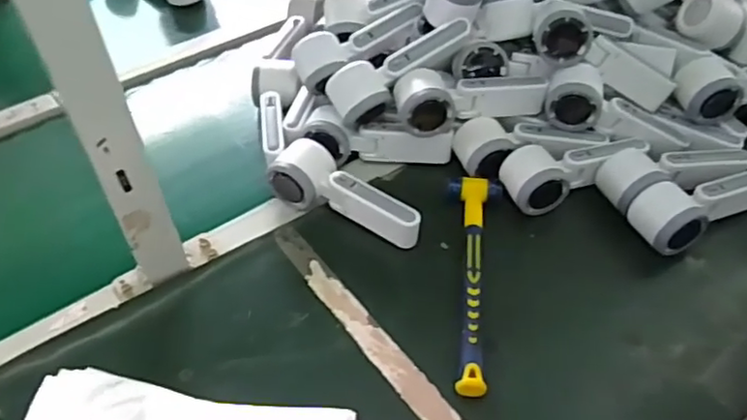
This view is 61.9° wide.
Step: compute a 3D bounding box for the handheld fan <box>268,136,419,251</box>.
[{"bbox_3d":[-0.025,-0.016,0.639,0.162,0.042,0.059,22,51,19],"label":"handheld fan"}]

